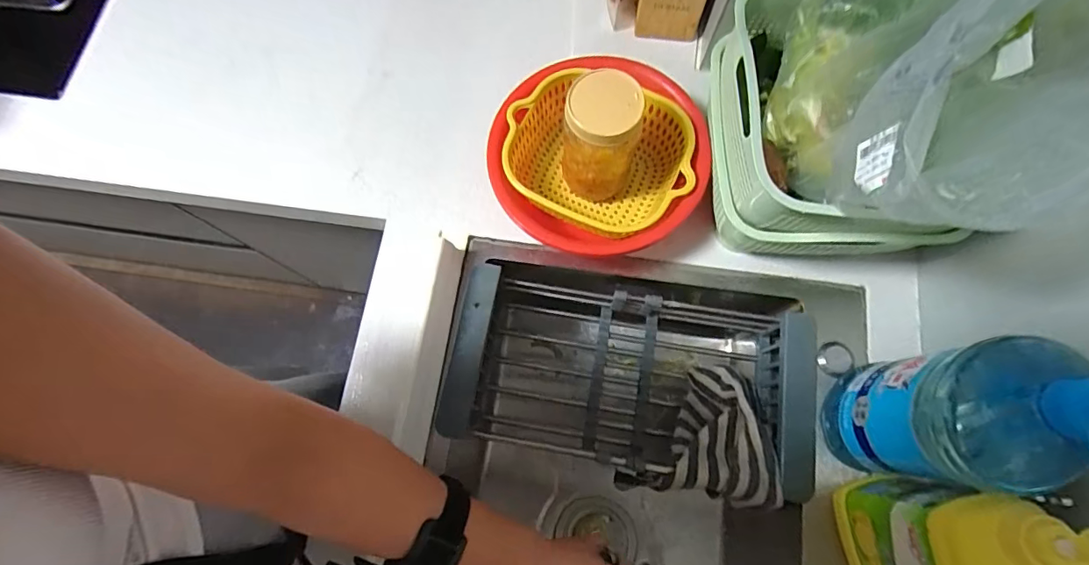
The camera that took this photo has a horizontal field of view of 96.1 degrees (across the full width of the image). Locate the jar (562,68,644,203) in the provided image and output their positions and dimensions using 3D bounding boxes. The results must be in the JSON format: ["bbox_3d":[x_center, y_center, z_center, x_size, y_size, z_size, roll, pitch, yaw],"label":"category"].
[{"bbox_3d":[0.056,-0.144,0.503,0.069,0.142,0.068,0,74,1],"label":"jar"}]

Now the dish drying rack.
[{"bbox_3d":[0.091,0.107,0.560,0.392,0.087,0.184,9,74,3],"label":"dish drying rack"}]

